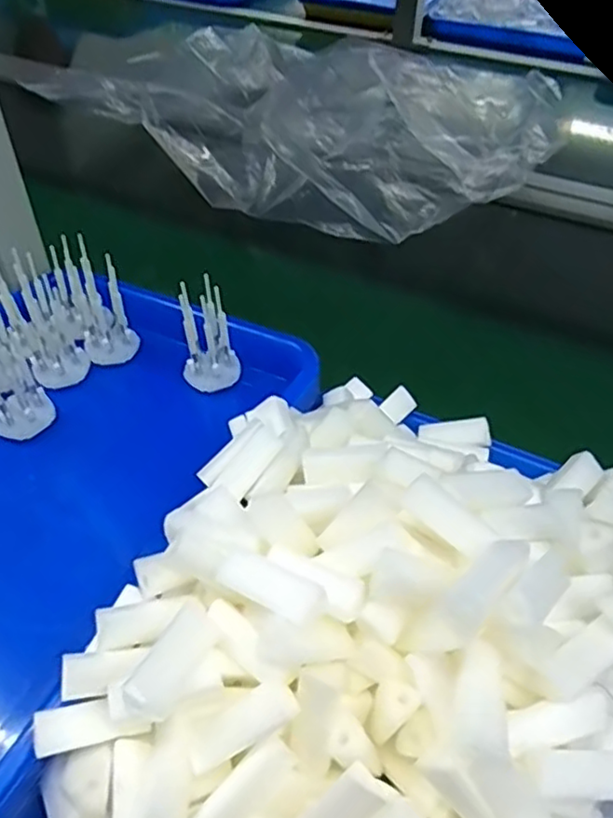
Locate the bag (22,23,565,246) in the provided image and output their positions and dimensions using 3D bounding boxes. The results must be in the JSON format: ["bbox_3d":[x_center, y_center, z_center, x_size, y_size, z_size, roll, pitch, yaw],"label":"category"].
[{"bbox_3d":[-0.014,-0.337,0.765,0.530,0.110,0.291,23,49,20],"label":"bag"}]

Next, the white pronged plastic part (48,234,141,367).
[{"bbox_3d":[-0.155,-0.081,0.462,0.035,0.073,0.066,-24,51,-23],"label":"white pronged plastic part"}]

